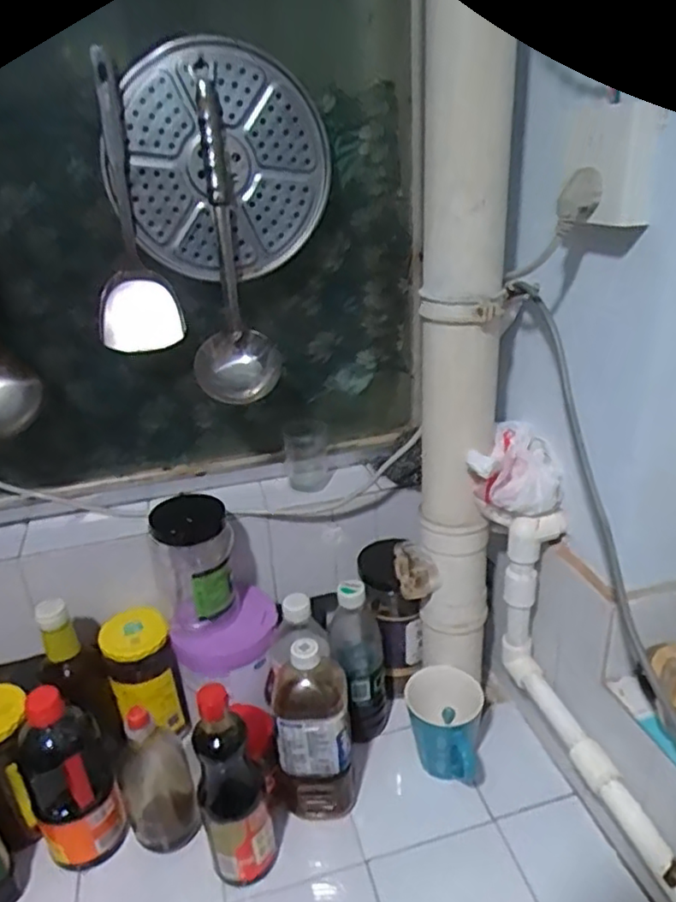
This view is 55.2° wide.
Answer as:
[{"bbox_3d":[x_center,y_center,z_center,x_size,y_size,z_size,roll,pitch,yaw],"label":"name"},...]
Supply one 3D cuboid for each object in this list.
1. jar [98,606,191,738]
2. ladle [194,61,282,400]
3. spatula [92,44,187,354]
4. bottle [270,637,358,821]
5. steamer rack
[{"bbox_3d":[-0.240,0.276,0.797,0.072,0.154,0.071,-3,25,1],"label":"jar"},{"bbox_3d":[-0.127,-0.229,0.711,0.087,0.327,0.120,-7,26,-7],"label":"ladle"},{"bbox_3d":[-0.240,-0.261,0.716,0.090,0.303,0.061,-12,27,-17],"label":"spatula"},{"bbox_3d":[-0.028,0.302,0.711,0.084,0.215,0.077,-7,26,-7],"label":"bottle"},{"bbox_3d":[-0.134,-0.325,0.726,0.236,0.245,0.029,-36,16,2],"label":"steamer rack"}]

